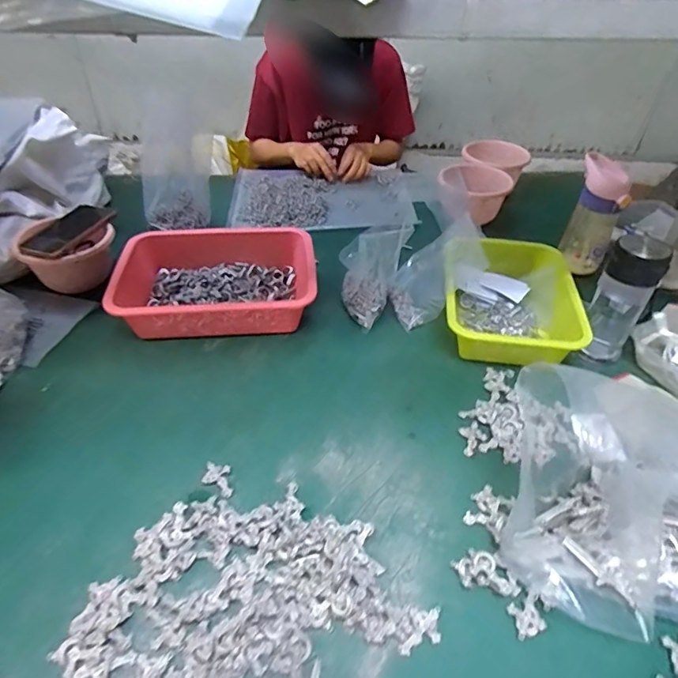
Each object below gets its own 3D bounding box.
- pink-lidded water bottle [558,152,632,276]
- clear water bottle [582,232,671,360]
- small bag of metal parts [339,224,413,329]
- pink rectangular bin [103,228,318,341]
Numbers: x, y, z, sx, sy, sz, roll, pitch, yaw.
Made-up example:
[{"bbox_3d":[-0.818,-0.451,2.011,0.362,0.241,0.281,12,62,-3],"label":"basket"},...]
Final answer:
[{"bbox_3d":[0.443,-0.215,0.851,0.065,0.177,0.078,5,42,3],"label":"pink-lidded water bottle"},{"bbox_3d":[0.387,-0.052,0.673,0.067,0.181,0.058,28,48,26],"label":"clear water bottle"},{"bbox_3d":[0.054,-0.103,0.765,0.097,0.145,0.100,8,42,6],"label":"small bag of metal parts"},{"bbox_3d":[-0.193,-0.095,0.789,0.300,0.076,0.221,0,42,-3],"label":"pink rectangular bin"}]

